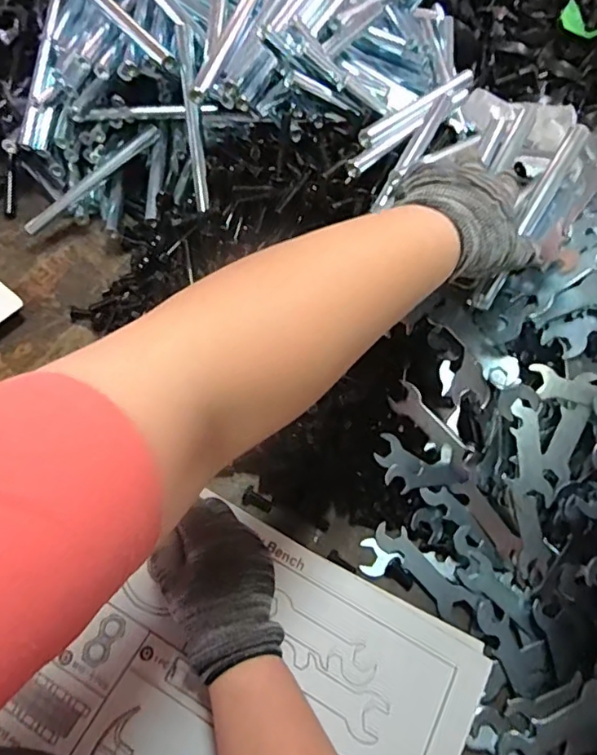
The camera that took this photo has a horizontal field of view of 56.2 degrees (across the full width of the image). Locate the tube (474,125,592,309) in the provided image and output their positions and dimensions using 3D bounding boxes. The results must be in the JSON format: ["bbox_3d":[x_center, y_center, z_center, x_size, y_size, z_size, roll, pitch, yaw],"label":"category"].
[{"bbox_3d":[0.179,-0.125,0.426,0.016,0.012,0.177,29,78,12],"label":"tube"}]

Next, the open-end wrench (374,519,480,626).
[{"bbox_3d":[0.100,0.155,0.449,0.027,0.010,0.093,-40,71,-22],"label":"open-end wrench"}]

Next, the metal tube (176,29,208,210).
[{"bbox_3d":[-0.099,-0.244,0.525,0.013,0.013,0.168,-6,95,-7],"label":"metal tube"}]

